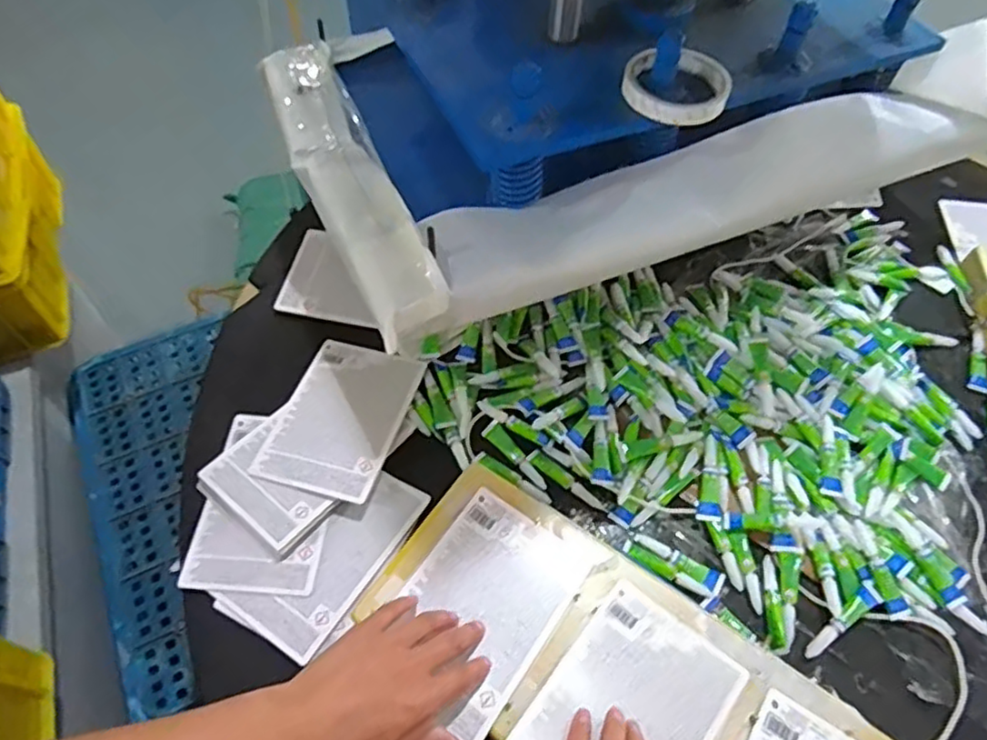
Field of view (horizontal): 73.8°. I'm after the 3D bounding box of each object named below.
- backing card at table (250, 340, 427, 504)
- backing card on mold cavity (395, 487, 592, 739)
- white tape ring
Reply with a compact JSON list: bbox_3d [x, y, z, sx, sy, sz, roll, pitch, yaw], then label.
[{"bbox_3d":[-0.146,0.045,0.639,0.114,0.007,0.164,13,52,12],"label":"backing card at table"},{"bbox_3d":[-0.009,0.186,0.521,0.114,0.006,0.161,33,62,16],"label":"backing card on mold cavity"},{"bbox_3d":[0.158,-0.246,0.567,0.089,0.018,0.088,1,56,-2],"label":"white tape ring"}]

